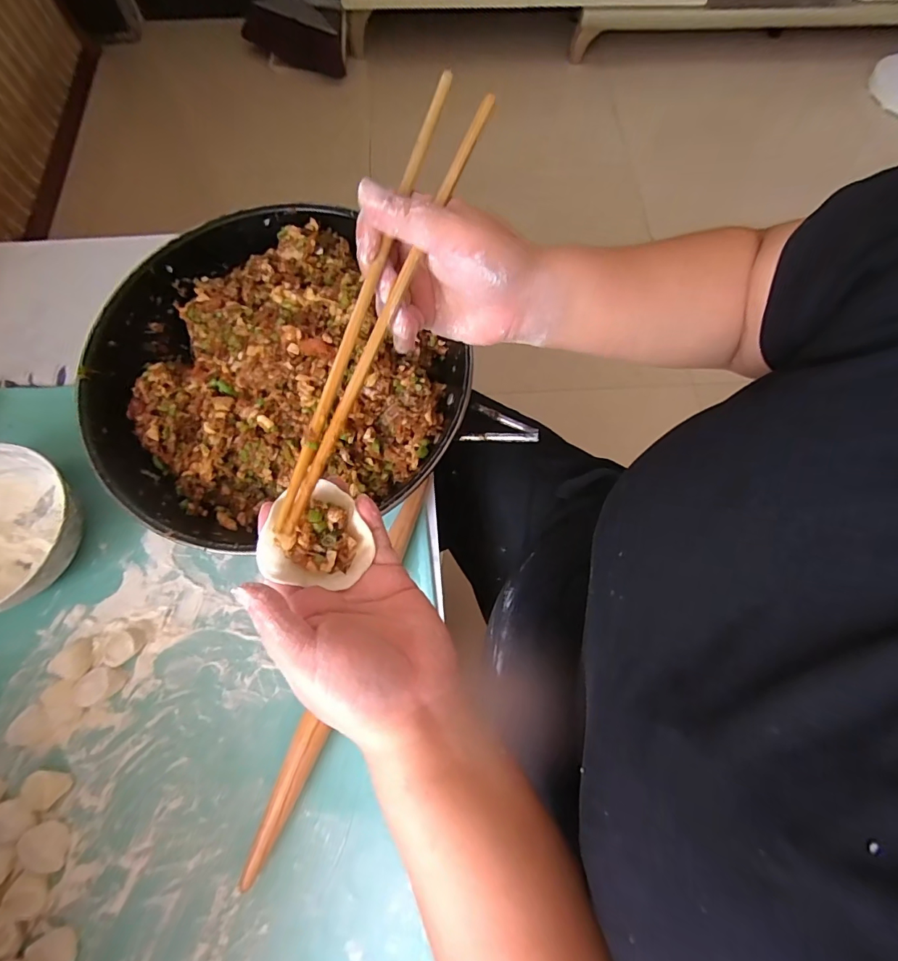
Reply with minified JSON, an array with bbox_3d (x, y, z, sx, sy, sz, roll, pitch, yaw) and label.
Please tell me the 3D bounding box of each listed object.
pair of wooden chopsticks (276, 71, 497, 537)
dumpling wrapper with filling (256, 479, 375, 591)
[{"bbox_3d":[-0.038,-0.097,0.243,0.030,0.006,0.261,21,85,6],"label":"pair of wooden chopsticks"},{"bbox_3d":[-0.073,0.029,0.251,0.055,0.018,0.055,3,69,-1],"label":"dumpling wrapper with filling"}]

